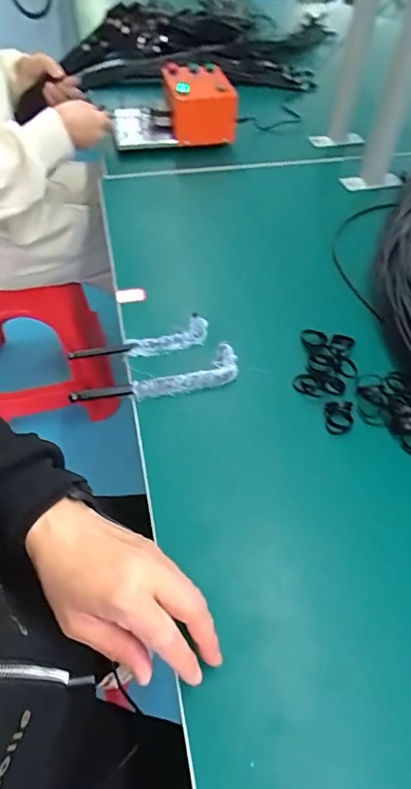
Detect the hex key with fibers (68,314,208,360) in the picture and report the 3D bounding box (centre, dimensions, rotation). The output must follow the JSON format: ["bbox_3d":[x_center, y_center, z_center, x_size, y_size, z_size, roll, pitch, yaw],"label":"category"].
[{"bbox_3d":[-0.071,-0.056,0.528,0.159,0.015,0.043,-20,54,-16],"label":"hex key with fibers"}]

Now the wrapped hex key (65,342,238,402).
[{"bbox_3d":[-0.053,-0.019,0.498,0.179,0.020,0.046,-10,52,-9],"label":"wrapped hex key"}]

